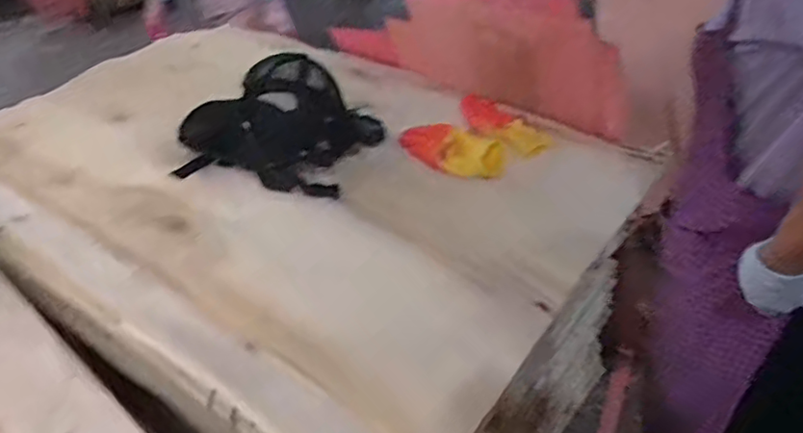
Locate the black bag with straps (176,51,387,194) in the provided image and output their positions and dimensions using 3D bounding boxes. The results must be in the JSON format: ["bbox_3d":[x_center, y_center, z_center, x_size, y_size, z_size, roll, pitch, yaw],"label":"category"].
[{"bbox_3d":[-0.230,-0.193,1.117,0.328,0.185,0.232,8,36,17],"label":"black bag with straps"}]

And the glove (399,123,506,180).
[{"bbox_3d":[0.087,-0.125,1.166,0.209,0.076,0.064,18,40,29],"label":"glove"}]

